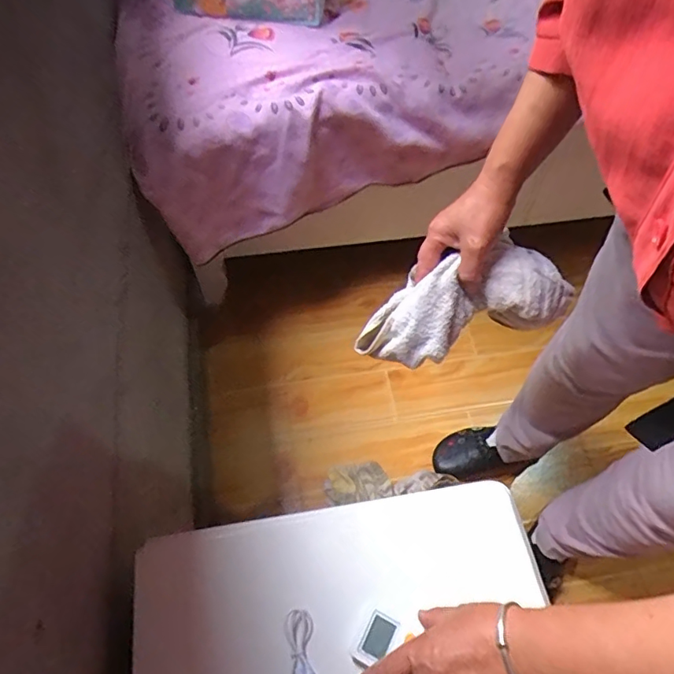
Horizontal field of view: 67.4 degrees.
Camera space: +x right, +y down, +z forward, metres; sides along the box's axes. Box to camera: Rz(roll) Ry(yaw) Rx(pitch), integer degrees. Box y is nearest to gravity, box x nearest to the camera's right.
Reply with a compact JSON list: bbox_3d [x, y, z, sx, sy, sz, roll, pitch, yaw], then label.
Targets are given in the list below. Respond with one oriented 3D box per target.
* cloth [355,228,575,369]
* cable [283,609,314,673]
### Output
[{"bbox_3d":[0.129,-0.027,0.540,0.223,0.110,0.080,-19,60,11],"label":"cloth"},{"bbox_3d":[-0.030,0.278,0.436,0.024,0.010,0.075,-9,60,-6],"label":"cable"}]

